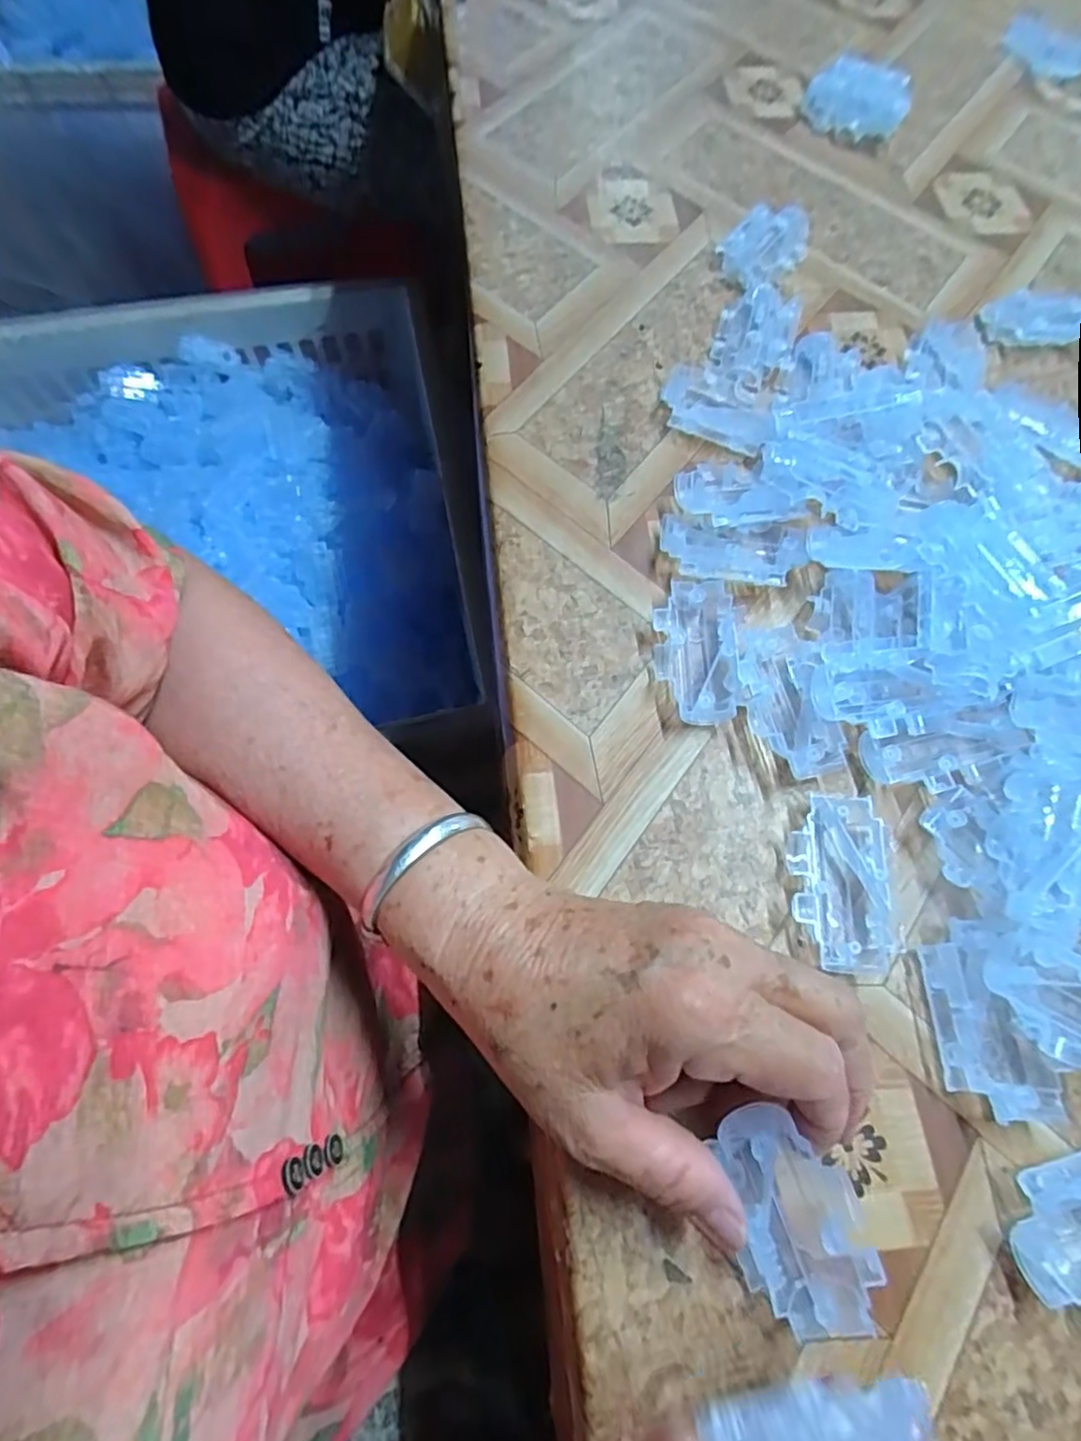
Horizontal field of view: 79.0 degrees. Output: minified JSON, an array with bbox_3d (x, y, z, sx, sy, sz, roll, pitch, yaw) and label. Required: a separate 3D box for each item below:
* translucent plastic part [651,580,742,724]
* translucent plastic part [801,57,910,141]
[{"bbox_3d":[0.072,-0.033,0.303,0.038,0.013,0.069,1,69,0],"label":"translucent plastic part"},{"bbox_3d":[0.210,-0.415,0.439,0.066,0.032,0.027,31,72,11],"label":"translucent plastic part"}]

